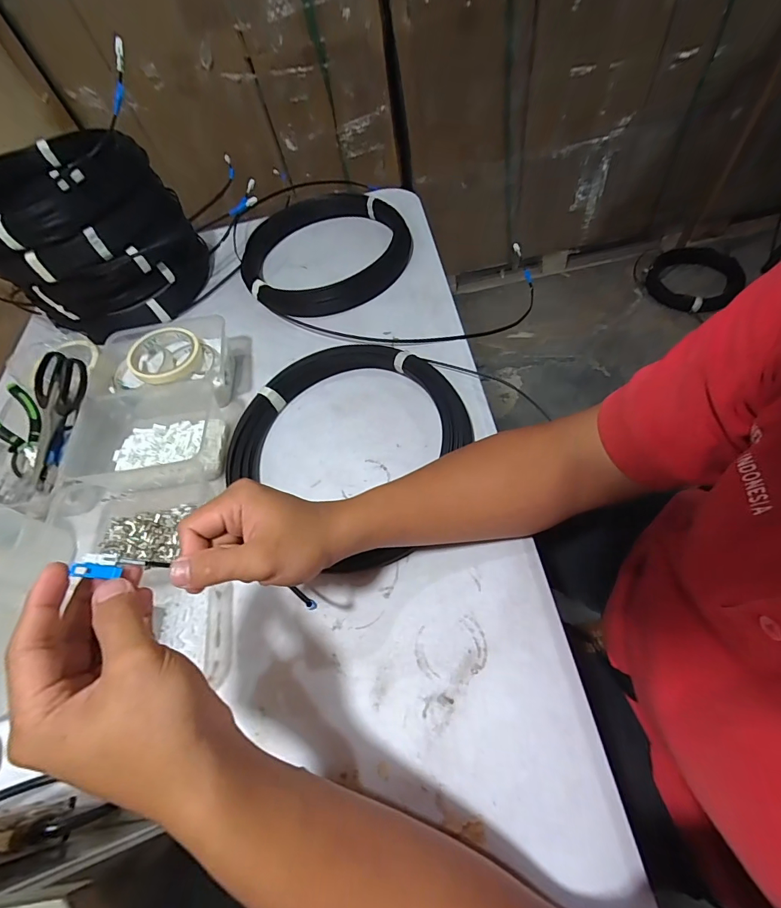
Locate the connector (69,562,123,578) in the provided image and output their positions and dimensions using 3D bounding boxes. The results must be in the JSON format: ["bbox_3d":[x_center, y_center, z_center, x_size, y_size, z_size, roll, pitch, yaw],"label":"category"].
[{"bbox_3d":[-0.175,0.069,0.239,0.024,0.004,0.008,15,55,-28],"label":"connector"}]

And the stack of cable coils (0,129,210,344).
[{"bbox_3d":[-0.469,-0.341,0.653,0.256,0.213,0.262,-17,58,0],"label":"stack of cable coils"}]

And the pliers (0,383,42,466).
[{"bbox_3d":[-0.478,-0.038,0.512,0.056,0.018,0.105,-29,98,-53],"label":"pliers"}]

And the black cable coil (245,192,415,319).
[{"bbox_3d":[-0.111,-0.341,0.682,0.292,0.051,0.261,-9,59,6],"label":"black cable coil"}]

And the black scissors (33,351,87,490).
[{"bbox_3d":[-0.427,-0.041,0.506,0.060,0.022,0.170,21,98,15],"label":"black scissors"}]

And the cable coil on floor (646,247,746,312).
[{"bbox_3d":[1.103,-0.640,1.466,0.333,0.054,0.284,-33,59,-9],"label":"cable coil on floor"}]

